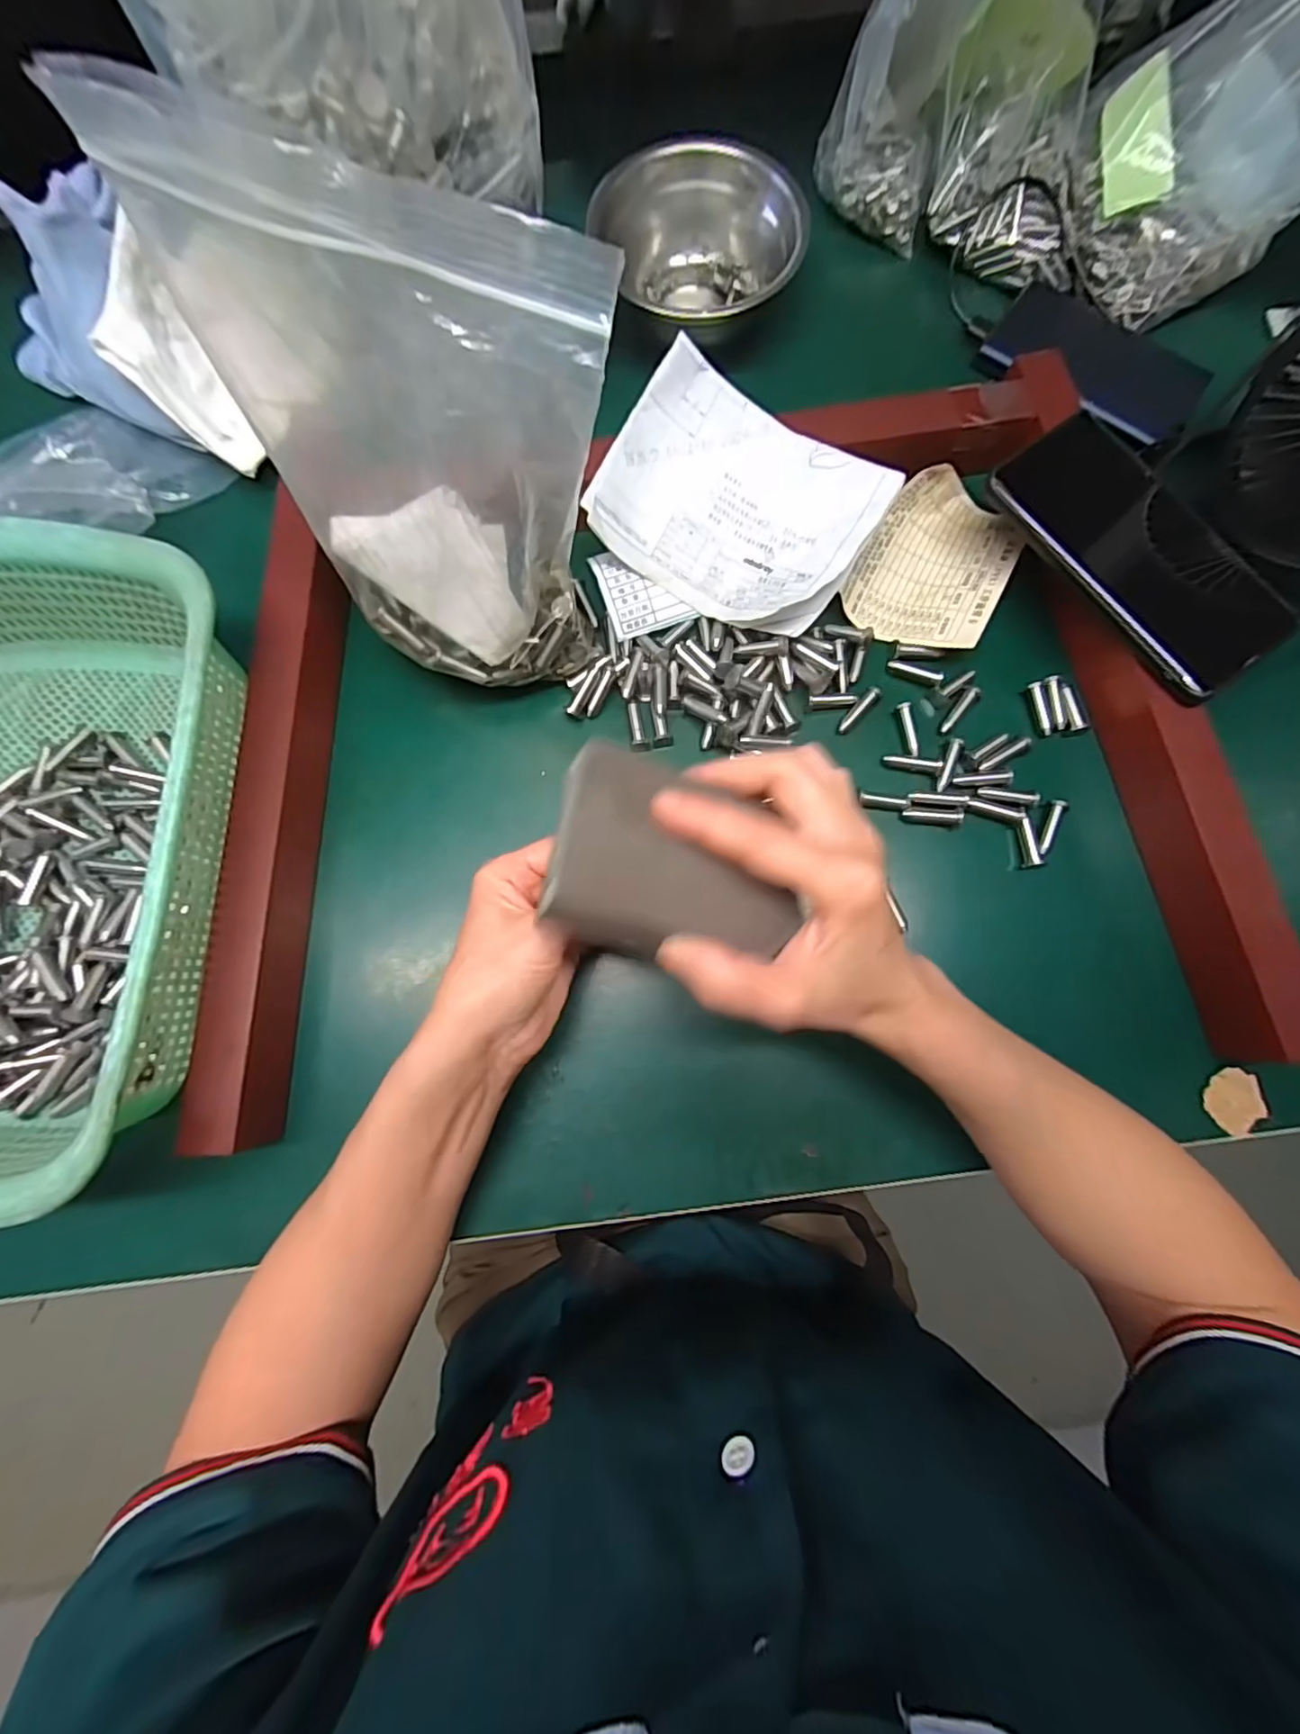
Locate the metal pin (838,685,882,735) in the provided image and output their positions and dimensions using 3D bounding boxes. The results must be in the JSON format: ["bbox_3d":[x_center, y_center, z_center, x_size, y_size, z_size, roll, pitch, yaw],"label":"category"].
[{"bbox_3d":[0.119,-0.089,0.334,0.008,0.008,0.031,42,83,6],"label":"metal pin"}]

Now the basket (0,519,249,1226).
[{"bbox_3d":[-0.314,-0.004,0.284,0.222,0.080,0.296,2,81,0],"label":"basket"}]

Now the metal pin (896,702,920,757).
[{"bbox_3d":[0.147,-0.078,0.332,0.007,0.007,0.031,-10,81,-2],"label":"metal pin"}]

